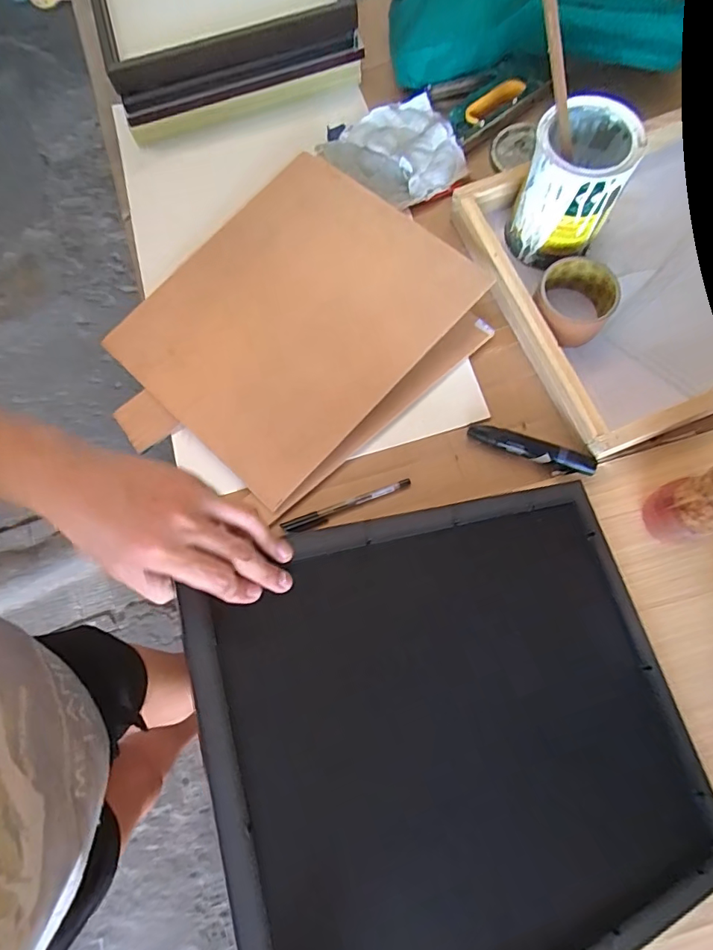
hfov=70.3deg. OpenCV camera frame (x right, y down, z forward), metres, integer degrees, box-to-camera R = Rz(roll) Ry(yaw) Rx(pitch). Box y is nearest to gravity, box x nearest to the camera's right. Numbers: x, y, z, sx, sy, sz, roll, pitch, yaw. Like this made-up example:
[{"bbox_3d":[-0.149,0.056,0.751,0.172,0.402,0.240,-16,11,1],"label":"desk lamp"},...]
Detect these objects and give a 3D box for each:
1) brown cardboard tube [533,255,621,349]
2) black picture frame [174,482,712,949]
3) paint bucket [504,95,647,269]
[{"bbox_3d":[0.240,-0.192,0.561,0.082,0.042,0.088,0,74,2],"label":"brown cardboard tube"},{"bbox_3d":[0.091,0.195,0.393,0.388,0.027,0.334,-9,72,-25],"label":"black picture frame"},{"bbox_3d":[0.234,-0.316,0.561,0.101,0.125,0.105,24,76,8],"label":"paint bucket"}]

